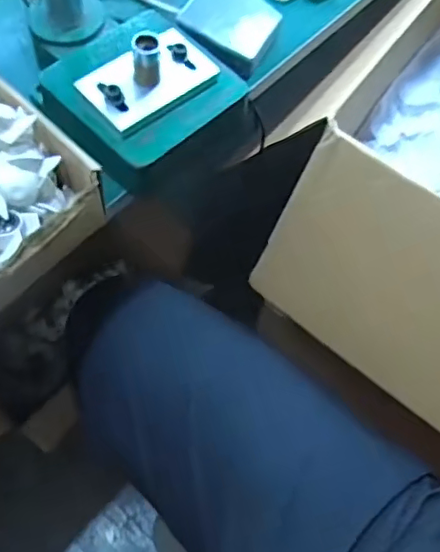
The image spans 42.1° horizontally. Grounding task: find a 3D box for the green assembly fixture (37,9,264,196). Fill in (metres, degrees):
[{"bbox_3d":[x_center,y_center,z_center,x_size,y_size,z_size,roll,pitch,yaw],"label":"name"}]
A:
[{"bbox_3d":[-0.059,-0.160,0.471,0.128,0.075,0.136,-36,71,-19],"label":"green assembly fixture"}]

